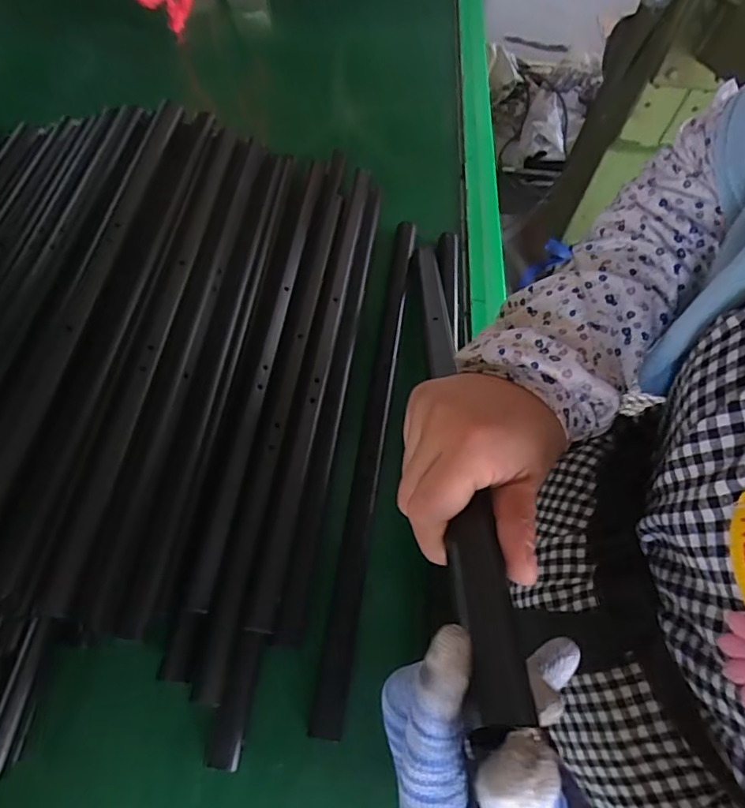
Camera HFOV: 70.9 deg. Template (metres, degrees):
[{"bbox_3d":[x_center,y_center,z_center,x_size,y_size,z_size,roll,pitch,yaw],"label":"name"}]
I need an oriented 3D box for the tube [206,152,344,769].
[{"bbox_3d":[-0.073,-0.020,0.494,0.026,0.026,0.600,7,61,0],"label":"tube"}]

